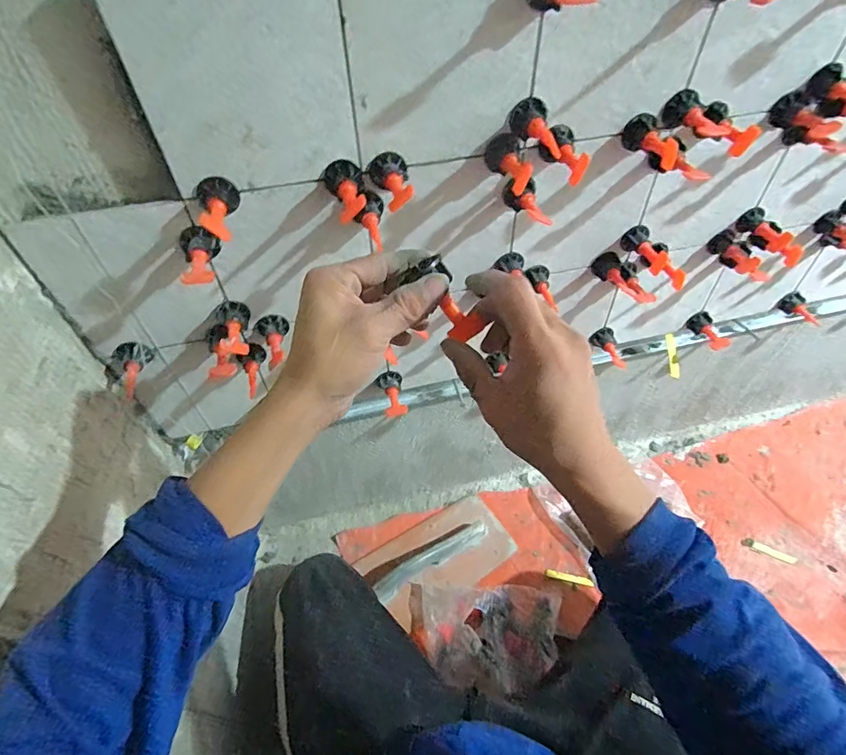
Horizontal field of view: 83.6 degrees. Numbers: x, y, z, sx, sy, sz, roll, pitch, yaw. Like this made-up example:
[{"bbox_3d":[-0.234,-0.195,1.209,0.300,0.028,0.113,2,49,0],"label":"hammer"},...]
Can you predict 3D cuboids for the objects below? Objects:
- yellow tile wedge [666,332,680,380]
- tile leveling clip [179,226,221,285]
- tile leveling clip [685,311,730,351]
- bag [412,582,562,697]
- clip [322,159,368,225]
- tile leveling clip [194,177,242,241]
[{"bbox_3d":[0.362,-0.031,0.686,0.013,0.016,0.065,-2,79,1],"label":"yellow tile wedge"},{"bbox_3d":[-0.189,-0.101,0.401,0.031,0.028,0.058,-15,51,-10],"label":"tile leveling clip"},{"bbox_3d":[0.400,-0.061,0.664,0.030,0.029,0.069,-1,50,2],"label":"tile leveling clip"},{"bbox_3d":[0.111,0.402,0.743,0.222,0.065,0.161,-1,50,1],"label":"bag"},{"bbox_3d":[-0.063,-0.152,0.389,0.033,0.027,0.058,-11,50,-7],"label":"clip"},{"bbox_3d":[-0.170,-0.137,0.382,0.031,0.032,0.044,0,50,3],"label":"tile leveling clip"}]

